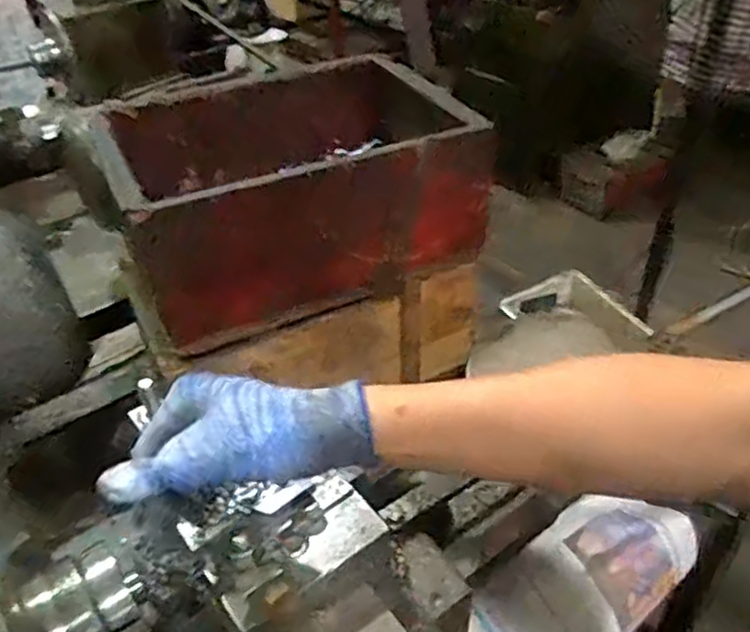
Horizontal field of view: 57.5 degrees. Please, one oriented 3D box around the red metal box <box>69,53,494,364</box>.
[{"bbox_3d":[-0.091,-0.142,0.725,0.343,0.146,0.258,-20,42,-19],"label":"red metal box"}]

